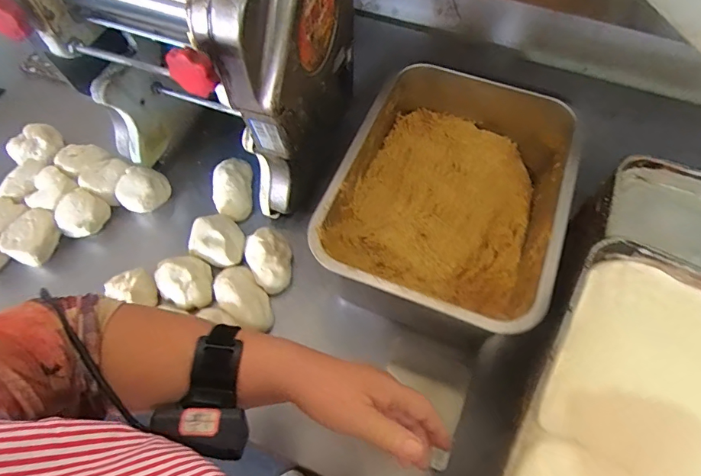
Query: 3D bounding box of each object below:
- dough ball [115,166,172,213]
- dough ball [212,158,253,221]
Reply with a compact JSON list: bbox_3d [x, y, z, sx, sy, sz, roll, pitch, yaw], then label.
[{"bbox_3d":[-0.309,-0.070,0.673,0.057,0.051,0.071,23,63,12],"label":"dough ball"},{"bbox_3d":[-0.182,-0.077,0.686,0.062,0.038,0.109,-2,61,-2],"label":"dough ball"}]

